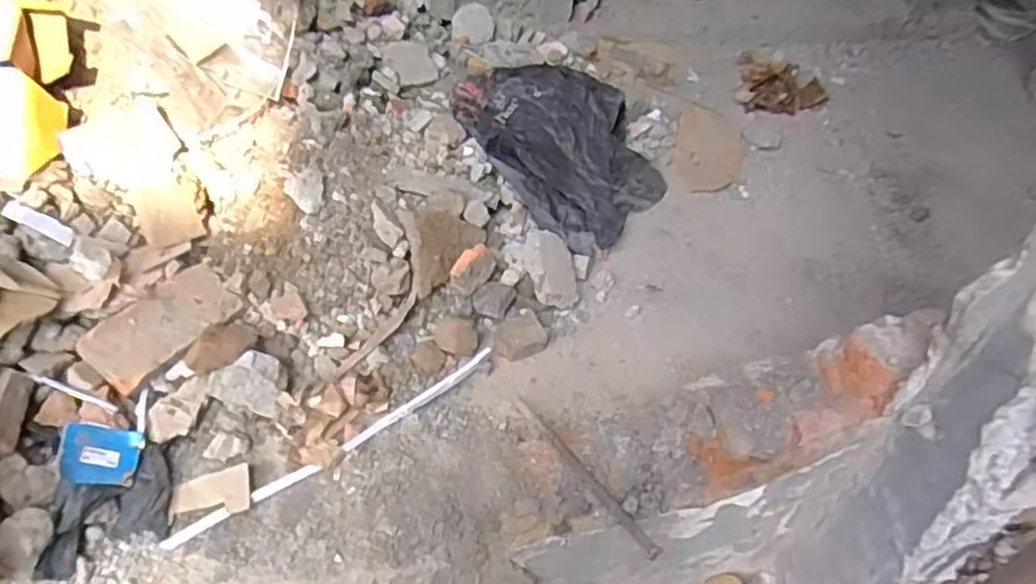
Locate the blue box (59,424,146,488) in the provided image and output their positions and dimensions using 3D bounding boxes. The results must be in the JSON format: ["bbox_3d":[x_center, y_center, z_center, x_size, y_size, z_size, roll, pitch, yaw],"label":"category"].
[{"bbox_3d":[-0.521,0.206,0.890,0.088,0.016,0.074,24,53,-32],"label":"blue box"}]

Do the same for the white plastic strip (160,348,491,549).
[{"bbox_3d":[-0.230,0.205,0.970,0.493,0.024,0.032,-29,56,-28],"label":"white plastic strip"}]

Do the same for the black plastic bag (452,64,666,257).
[{"bbox_3d":[0.100,-0.266,1.339,0.352,0.176,0.353,-33,58,-30],"label":"black plastic bag"}]

